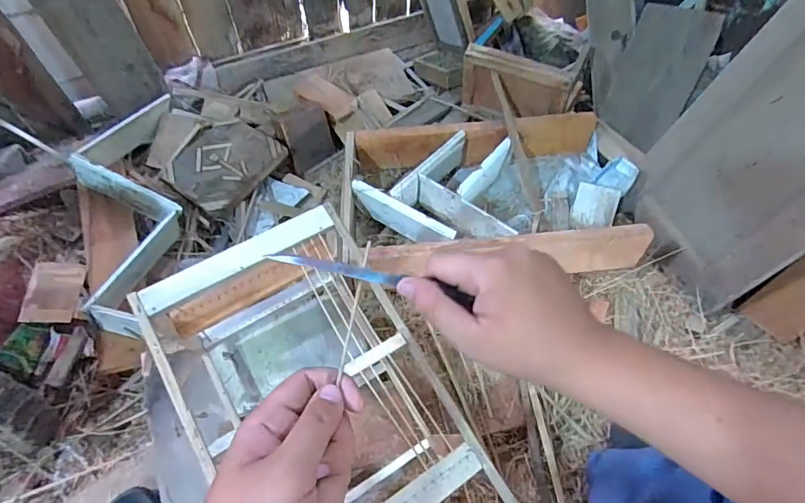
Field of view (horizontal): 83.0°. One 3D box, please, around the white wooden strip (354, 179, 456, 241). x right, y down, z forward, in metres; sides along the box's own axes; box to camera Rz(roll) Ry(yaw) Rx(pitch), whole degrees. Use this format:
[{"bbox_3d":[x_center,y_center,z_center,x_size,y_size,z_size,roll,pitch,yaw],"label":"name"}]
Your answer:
[{"bbox_3d":[-0.002,-0.072,0.961,0.251,0.082,0.028,32,63,21],"label":"white wooden strip"}]

